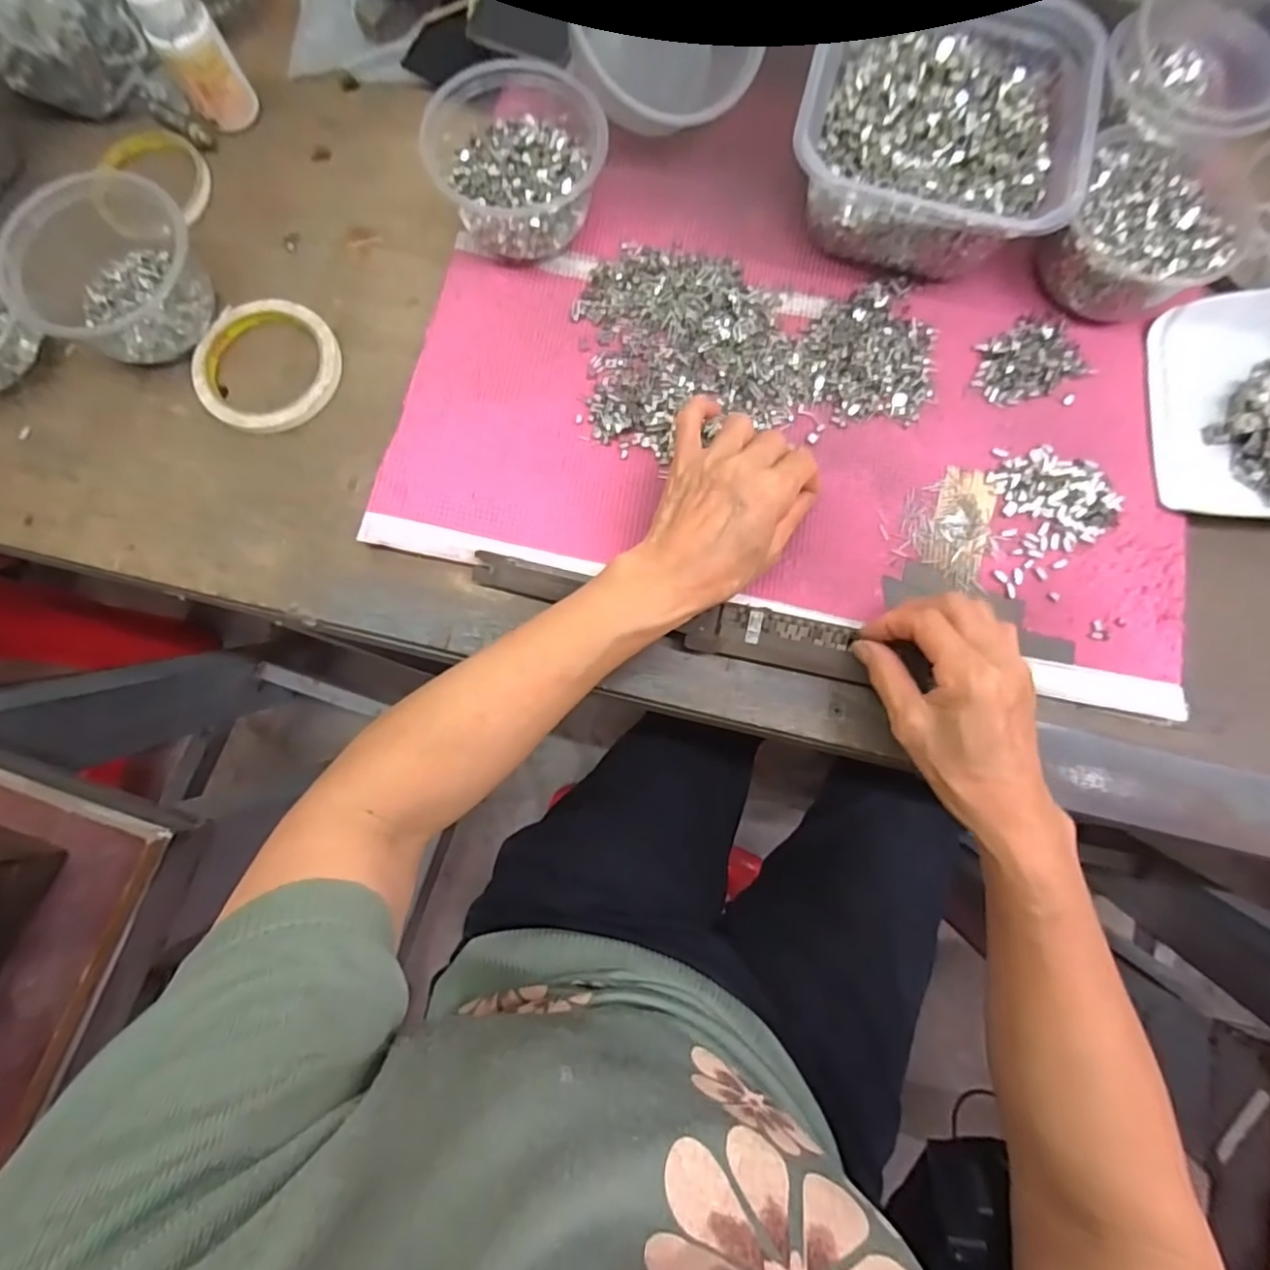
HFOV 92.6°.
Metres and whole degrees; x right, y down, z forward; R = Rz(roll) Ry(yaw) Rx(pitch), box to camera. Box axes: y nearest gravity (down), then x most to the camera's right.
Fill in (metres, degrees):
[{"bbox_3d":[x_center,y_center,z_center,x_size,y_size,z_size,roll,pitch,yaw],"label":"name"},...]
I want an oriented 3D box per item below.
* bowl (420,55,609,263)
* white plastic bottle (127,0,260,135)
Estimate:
[{"bbox_3d":[-0.080,-0.324,0.411,0.109,0.060,0.117,0,81,1],"label":"bowl"},{"bbox_3d":[-0.308,-0.411,0.424,0.040,0.080,0.035,-27,82,-3],"label":"white plastic bottle"}]

